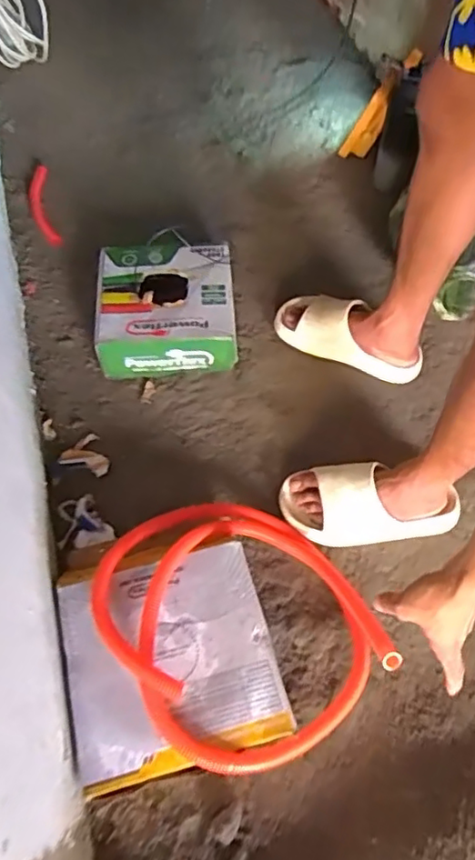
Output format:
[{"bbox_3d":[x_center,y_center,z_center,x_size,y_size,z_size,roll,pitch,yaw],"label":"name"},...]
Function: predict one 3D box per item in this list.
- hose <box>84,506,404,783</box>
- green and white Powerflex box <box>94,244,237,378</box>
[{"bbox_3d":[-0.004,0.235,0.778,0.314,0.197,0.366,-40,68,-21],"label":"hose"},{"bbox_3d":[-0.131,-0.223,1.089,0.241,0.082,0.245,-3,60,-3],"label":"green and white Powerflex box"}]

